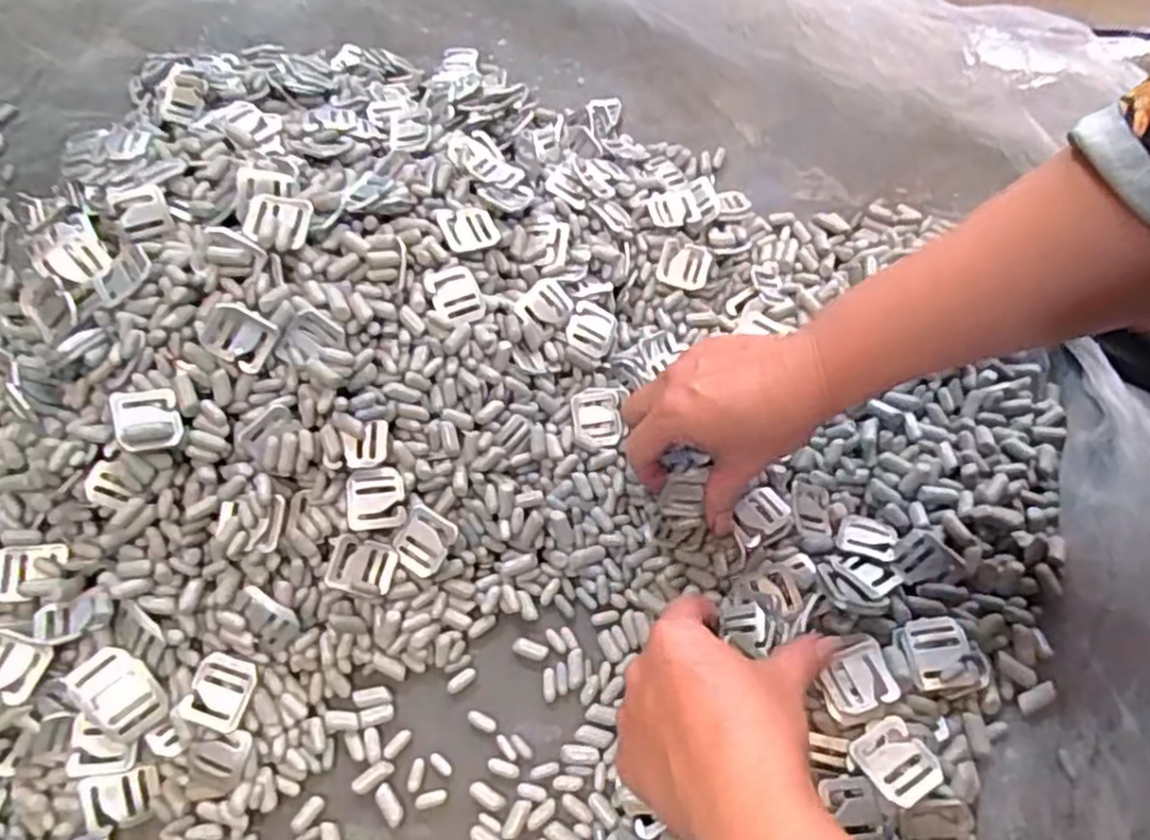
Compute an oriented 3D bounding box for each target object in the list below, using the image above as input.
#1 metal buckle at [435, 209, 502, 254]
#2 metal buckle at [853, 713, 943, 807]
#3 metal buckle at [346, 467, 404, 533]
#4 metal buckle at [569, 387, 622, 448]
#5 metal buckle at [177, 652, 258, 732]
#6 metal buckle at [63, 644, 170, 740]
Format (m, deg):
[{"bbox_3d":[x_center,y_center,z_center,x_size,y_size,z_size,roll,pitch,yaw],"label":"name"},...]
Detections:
[{"bbox_3d":[-0.066,-0.121,0.462,0.035,0.005,0.030,-21,80,-25],"label":"metal buckle"},{"bbox_3d":[0.151,0.160,0.345,0.030,0.004,0.034,-32,48,-7],"label":"metal buckle"},{"bbox_3d":[-0.110,0.043,0.407,0.031,0.005,0.033,-6,74,-23],"label":"metal buckle"},{"bbox_3d":[0.013,-0.002,0.461,0.030,0.004,0.036,-4,79,6],"label":"metal buckle"},{"bbox_3d":[-0.182,0.139,0.378,0.030,0.004,0.035,21,73,-6],"label":"metal buckle"},{"bbox_3d":[-0.231,0.138,0.372,0.030,0.006,0.046,-38,88,-24],"label":"metal buckle"}]

